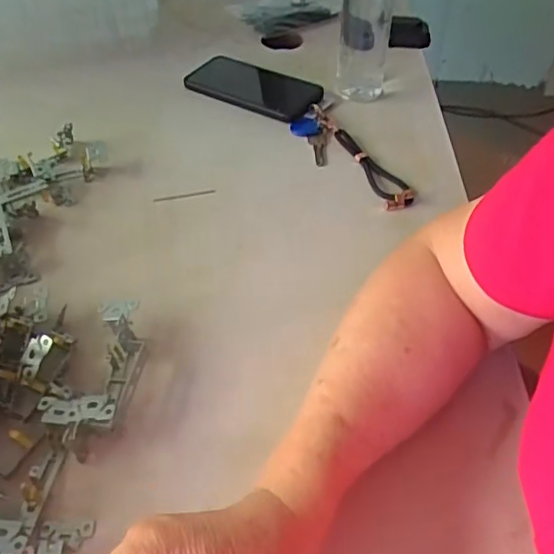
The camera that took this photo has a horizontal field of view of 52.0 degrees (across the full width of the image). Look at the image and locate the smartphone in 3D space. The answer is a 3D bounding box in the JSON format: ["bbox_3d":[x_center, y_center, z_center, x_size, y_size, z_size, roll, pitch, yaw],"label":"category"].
[{"bbox_3d":[-0.028,-0.235,0.704,0.166,0.014,0.091,23,52,20],"label":"smartphone"}]

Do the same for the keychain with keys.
[{"bbox_3d":[0.073,-0.141,0.618,0.072,0.014,0.209,-16,50,-14],"label":"keychain with keys"}]

